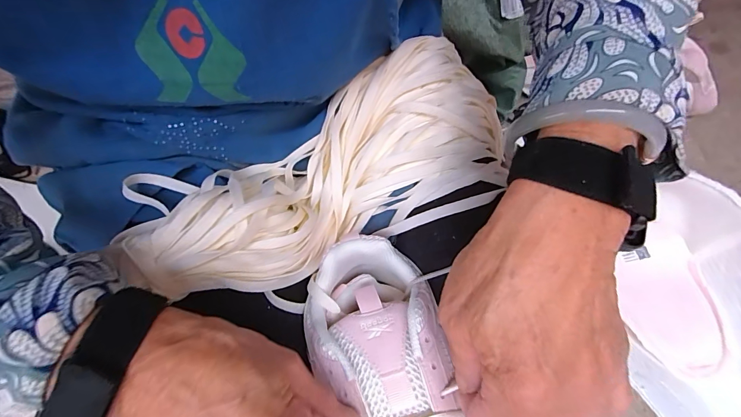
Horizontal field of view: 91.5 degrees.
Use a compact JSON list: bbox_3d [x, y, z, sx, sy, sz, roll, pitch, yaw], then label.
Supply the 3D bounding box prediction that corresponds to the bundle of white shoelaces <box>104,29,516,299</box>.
[{"bbox_3d":[-0.030,-0.023,0.277,0.299,0.070,0.118,-26,65,-10],"label":"bundle of white shoelaces"}]

